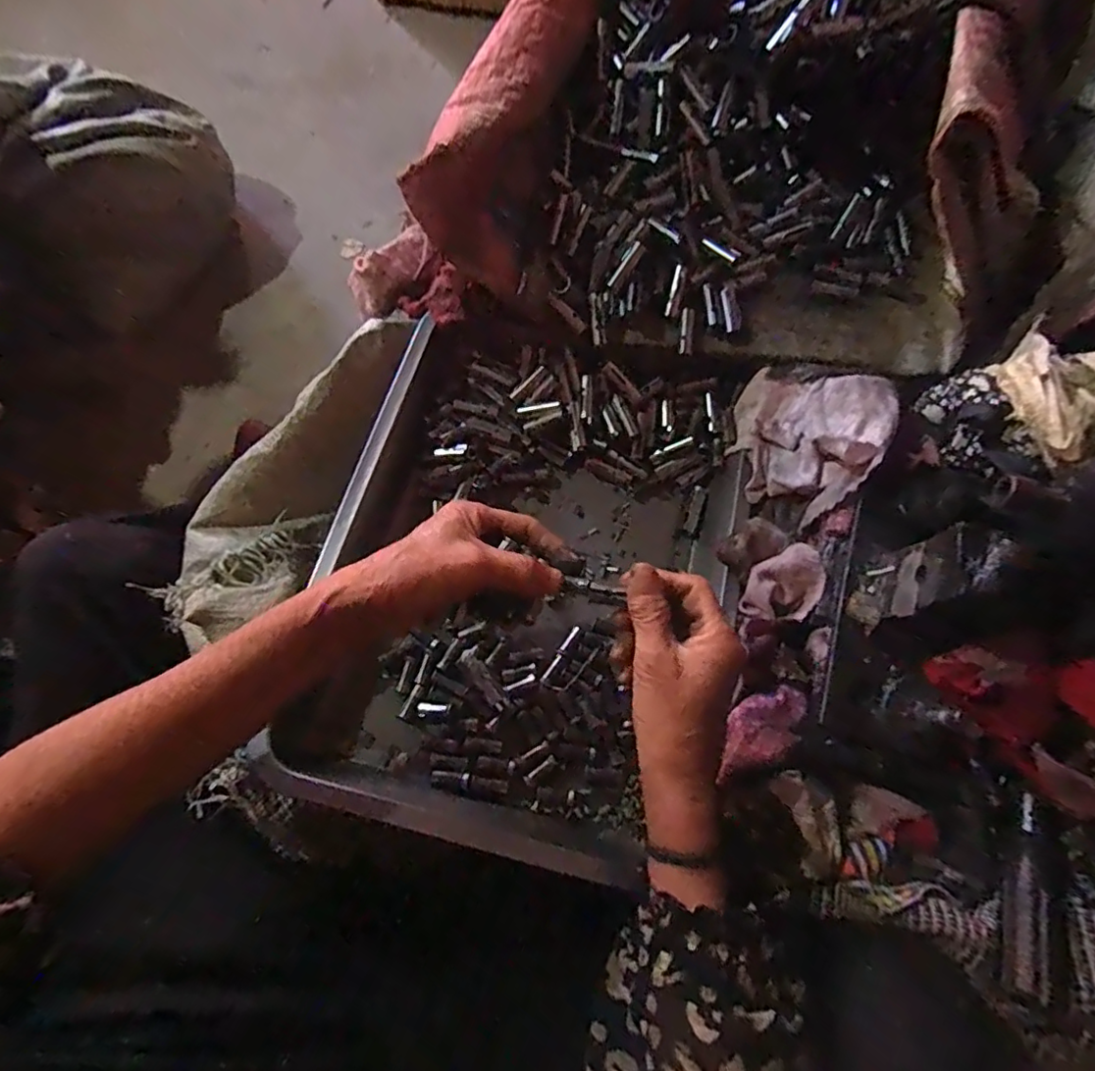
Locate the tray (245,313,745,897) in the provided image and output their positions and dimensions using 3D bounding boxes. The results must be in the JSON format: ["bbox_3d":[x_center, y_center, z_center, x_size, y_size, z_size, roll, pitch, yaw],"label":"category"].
[{"bbox_3d":[-0.013,0.024,0.429,0.271,0.061,0.370,15,72,6],"label":"tray"}]

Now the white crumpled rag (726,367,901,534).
[{"bbox_3d":[0.182,-0.074,0.420,0.096,0.062,0.108,25,73,9],"label":"white crumpled rag"}]

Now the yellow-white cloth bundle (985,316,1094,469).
[{"bbox_3d":[0.260,-0.072,0.294,0.042,0.035,0.090,6,71,3],"label":"yellow-white cloth bundle"}]

